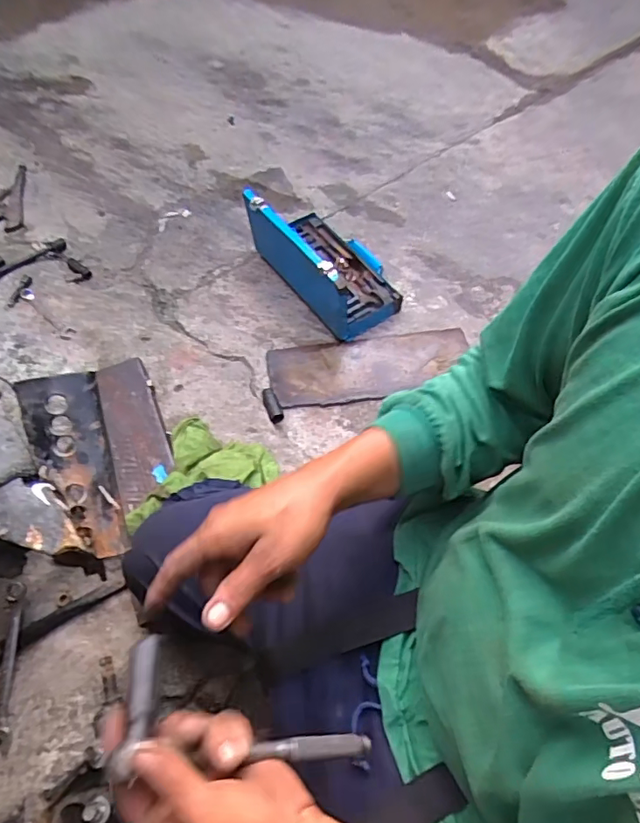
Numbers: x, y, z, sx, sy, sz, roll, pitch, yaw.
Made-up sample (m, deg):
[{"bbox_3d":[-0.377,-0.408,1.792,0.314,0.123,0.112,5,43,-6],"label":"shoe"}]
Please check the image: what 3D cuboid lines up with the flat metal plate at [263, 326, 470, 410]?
[{"bbox_3d":[0.098,-0.084,0.995,0.378,0.014,0.143,-6,57,-7],"label":"flat metal plate"}]

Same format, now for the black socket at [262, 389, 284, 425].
[{"bbox_3d":[-0.085,-0.010,0.925,0.027,0.023,0.070,-21,63,-13],"label":"black socket"}]

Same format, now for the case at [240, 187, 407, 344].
[{"bbox_3d":[0.025,-0.341,1.085,0.230,0.184,0.343,-28,65,-16],"label":"case"}]

